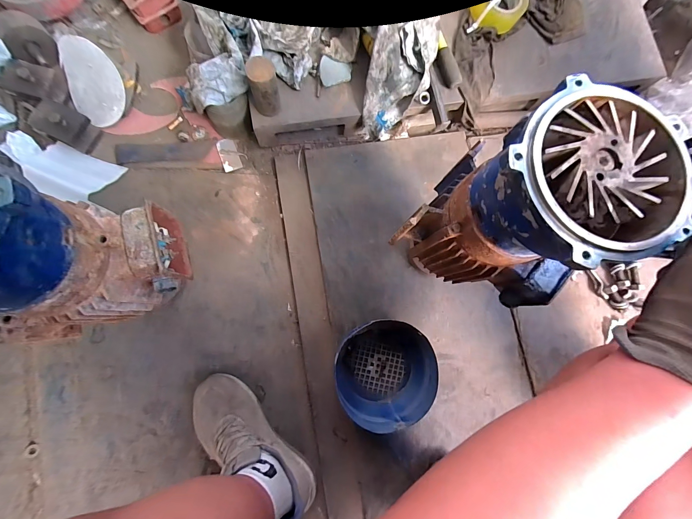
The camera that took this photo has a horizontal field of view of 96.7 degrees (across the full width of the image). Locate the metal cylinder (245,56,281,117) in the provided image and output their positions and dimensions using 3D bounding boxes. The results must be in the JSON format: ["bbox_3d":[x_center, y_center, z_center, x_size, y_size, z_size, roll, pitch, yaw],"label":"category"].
[{"bbox_3d":[-0.154,-0.328,0.585,0.053,0.093,0.055,1,82,-5],"label":"metal cylinder"}]

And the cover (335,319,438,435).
[{"bbox_3d":[0.072,0.220,0.608,0.190,0.085,0.191,2,81,-3],"label":"cover"}]

